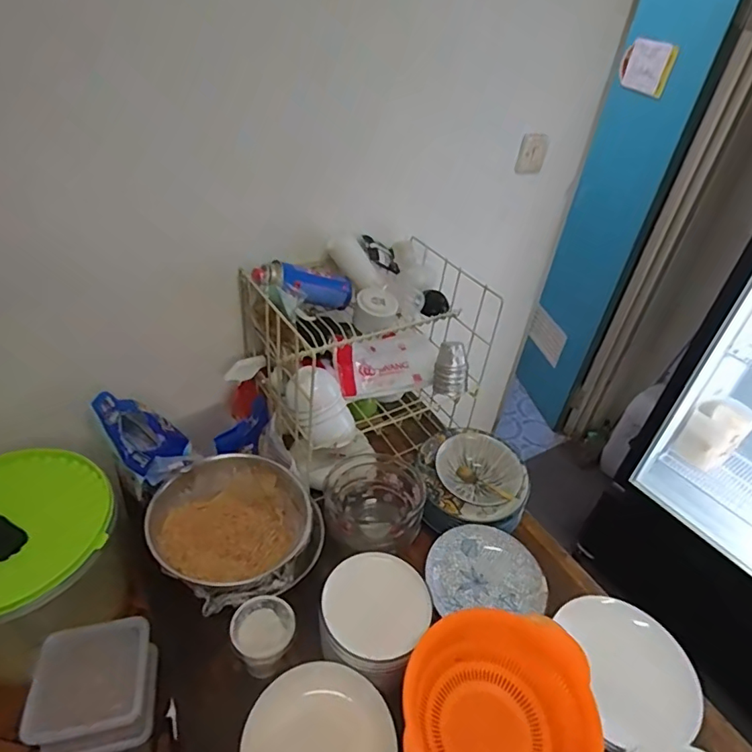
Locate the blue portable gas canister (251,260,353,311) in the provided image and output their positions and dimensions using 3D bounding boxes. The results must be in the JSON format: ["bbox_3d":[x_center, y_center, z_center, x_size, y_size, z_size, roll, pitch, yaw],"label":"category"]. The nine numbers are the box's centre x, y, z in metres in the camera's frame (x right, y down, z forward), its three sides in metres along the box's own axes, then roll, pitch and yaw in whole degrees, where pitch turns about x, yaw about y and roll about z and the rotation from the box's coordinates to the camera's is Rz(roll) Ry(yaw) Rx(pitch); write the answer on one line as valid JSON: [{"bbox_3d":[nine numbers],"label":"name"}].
[{"bbox_3d":[-0.132,-0.172,0.969,0.198,0.066,0.078,9,29,-43],"label":"blue portable gas canister"}]

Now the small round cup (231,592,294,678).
[{"bbox_3d":[-0.169,0.388,0.763,0.085,0.074,0.084,-28,49,-36],"label":"small round cup"}]

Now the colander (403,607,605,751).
[{"bbox_3d":[0.147,0.428,0.638,0.218,0.115,0.216,4,38,-3],"label":"colander"}]

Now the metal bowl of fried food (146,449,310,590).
[{"bbox_3d":[-0.235,0.240,0.835,0.238,0.090,0.237,4,38,-3],"label":"metal bowl of fried food"}]

